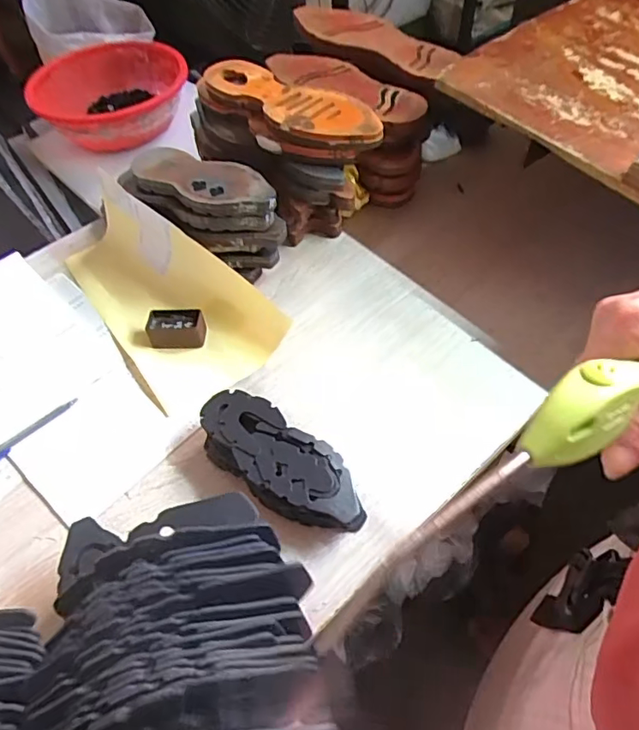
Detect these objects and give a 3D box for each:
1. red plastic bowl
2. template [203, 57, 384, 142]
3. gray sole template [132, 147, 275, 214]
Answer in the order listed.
[{"bbox_3d":[-0.590,-0.746,1.563,0.392,0.184,0.464,-7,54,-1],"label":"red plastic bowl"},{"bbox_3d":[-0.041,-0.360,0.747,0.091,0.019,0.292,-40,61,-22],"label":"template"},{"bbox_3d":[-0.146,-0.230,0.691,0.203,0.018,0.077,21,65,19],"label":"gray sole template"}]

